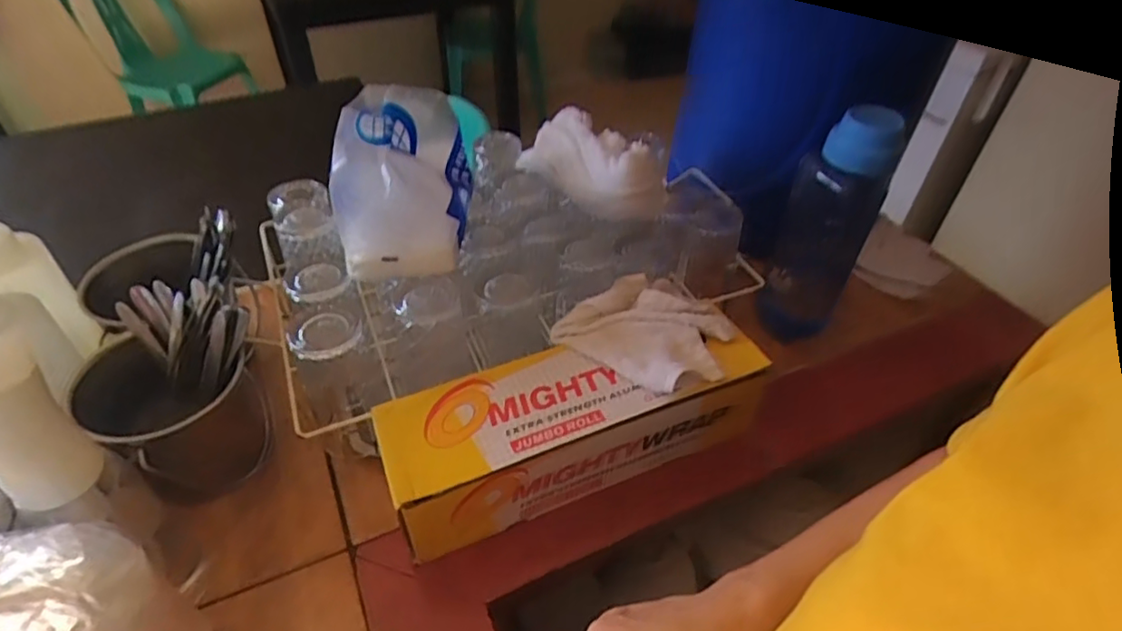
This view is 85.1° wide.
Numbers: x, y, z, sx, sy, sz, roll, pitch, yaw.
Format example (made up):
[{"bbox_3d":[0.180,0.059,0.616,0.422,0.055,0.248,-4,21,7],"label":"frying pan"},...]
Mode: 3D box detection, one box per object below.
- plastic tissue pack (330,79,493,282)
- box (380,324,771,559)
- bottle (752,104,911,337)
[{"bbox_3d":[-0.155,-0.144,0.613,0.121,0.099,0.211,-2,43,-5],"label":"plastic tissue pack"},{"bbox_3d":[0.014,0.101,0.591,0.355,0.113,0.103,-16,46,-20],"label":"box"},{"bbox_3d":[0.292,-0.090,0.684,0.089,0.283,0.085,22,46,19],"label":"bottle"}]

